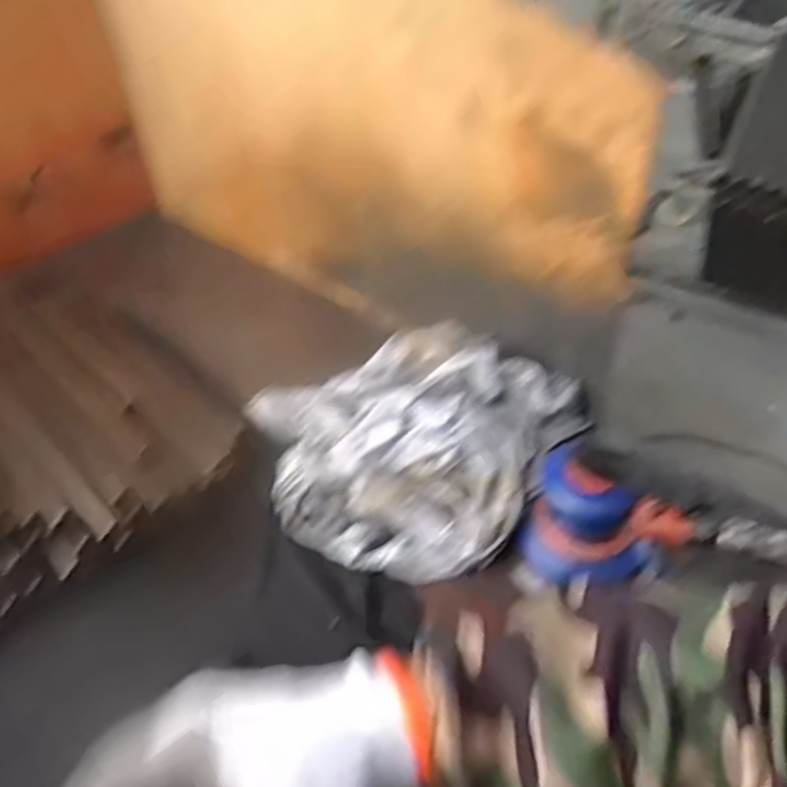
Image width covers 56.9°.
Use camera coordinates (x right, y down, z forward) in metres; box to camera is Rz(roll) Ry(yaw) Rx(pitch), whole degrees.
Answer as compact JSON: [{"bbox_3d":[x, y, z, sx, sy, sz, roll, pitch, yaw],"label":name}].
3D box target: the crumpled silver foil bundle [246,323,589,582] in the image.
[{"bbox_3d":[0.008,0.021,0.612,0.251,0.082,0.246,3,47,-4],"label":"crumpled silver foil bundle"}]

